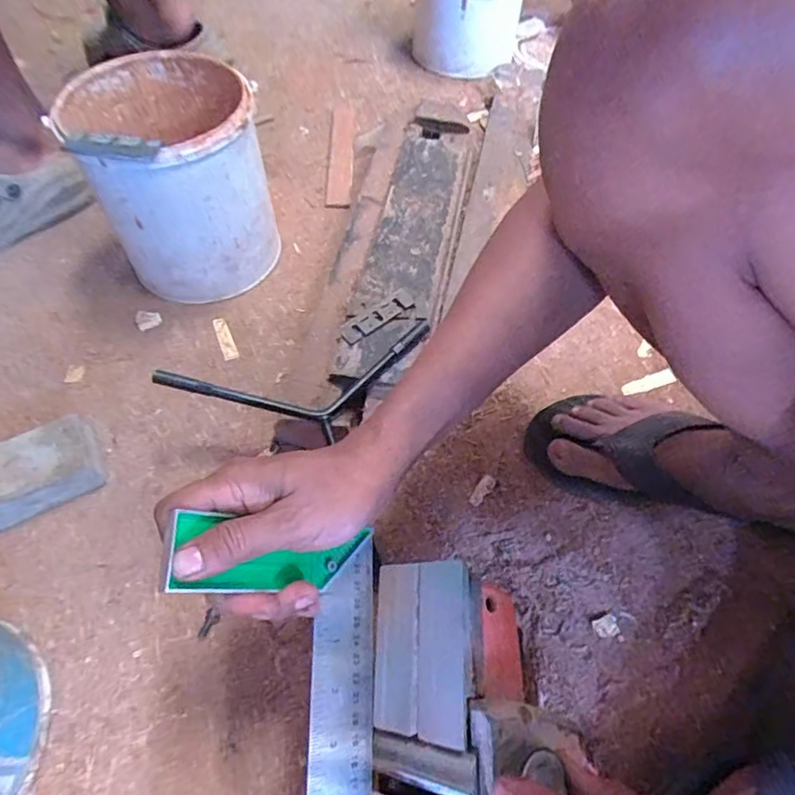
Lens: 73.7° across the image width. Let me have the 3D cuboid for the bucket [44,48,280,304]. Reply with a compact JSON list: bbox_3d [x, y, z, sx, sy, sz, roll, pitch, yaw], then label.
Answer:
[{"bbox_3d":[-0.226,-0.227,0.563,0.168,0.191,0.184,-25,61,-16],"label":"bucket"}]

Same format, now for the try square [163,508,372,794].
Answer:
[{"bbox_3d":[-0.061,0.213,0.251,0.118,0.011,0.299,15,65,-39],"label":"try square"}]

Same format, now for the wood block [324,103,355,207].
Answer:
[{"bbox_3d":[-0.080,-0.350,0.752,0.034,0.013,0.229,0,57,-1],"label":"wood block"}]

